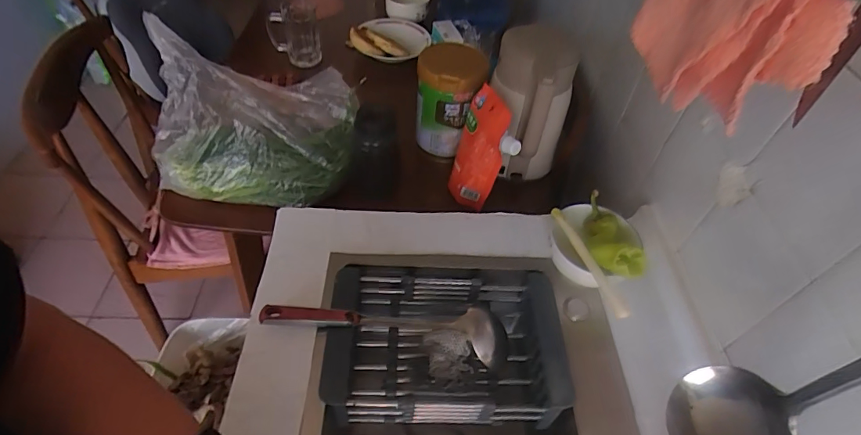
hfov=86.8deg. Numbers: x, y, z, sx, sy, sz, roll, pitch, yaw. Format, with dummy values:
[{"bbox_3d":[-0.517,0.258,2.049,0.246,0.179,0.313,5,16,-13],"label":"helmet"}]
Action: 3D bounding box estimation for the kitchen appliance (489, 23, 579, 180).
[{"bbox_3d":[0.177,-0.190,0.841,0.140,0.266,0.149,14,52,10],"label":"kitchen appliance"}]

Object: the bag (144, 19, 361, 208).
[{"bbox_3d":[-0.316,-0.173,0.793,0.323,0.224,0.208,8,49,2],"label":"bag"}]

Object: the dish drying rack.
[{"bbox_3d":[0.020,0.178,0.644,0.305,0.100,0.198,1,49,-4],"label":"dish drying rack"}]

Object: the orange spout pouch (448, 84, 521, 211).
[{"bbox_3d":[0.079,-0.105,0.769,0.062,0.187,0.142,-17,52,-19],"label":"orange spout pouch"}]

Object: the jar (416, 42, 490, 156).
[{"bbox_3d":[0.036,-0.233,0.891,0.123,0.202,0.118,3,49,-3],"label":"jar"}]

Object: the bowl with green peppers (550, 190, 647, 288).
[{"bbox_3d":[0.233,0.033,0.666,0.123,0.098,0.142,13,49,6],"label":"bowl with green peppers"}]

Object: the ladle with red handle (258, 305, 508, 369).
[{"bbox_3d":[-0.052,0.150,0.616,0.342,0.060,0.075,9,49,-14],"label":"ladle with red handle"}]

